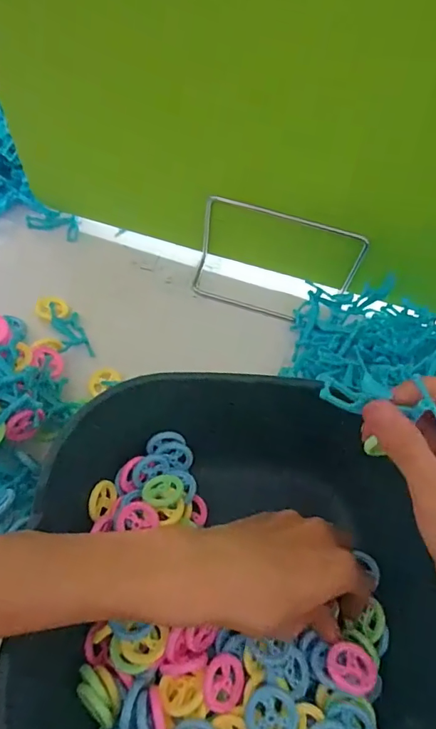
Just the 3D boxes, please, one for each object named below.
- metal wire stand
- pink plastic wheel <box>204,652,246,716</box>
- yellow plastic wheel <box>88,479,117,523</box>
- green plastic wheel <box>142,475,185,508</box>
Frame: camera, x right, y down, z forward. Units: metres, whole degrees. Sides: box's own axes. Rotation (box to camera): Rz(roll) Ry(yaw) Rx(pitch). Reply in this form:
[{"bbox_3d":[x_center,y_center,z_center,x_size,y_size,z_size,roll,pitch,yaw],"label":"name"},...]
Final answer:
[{"bbox_3d":[0.051,-0.091,0.439,0.154,0.085,0.054,17,61,7],"label":"metal wire stand"},{"bbox_3d":[0.003,0.191,0.283,0.027,0.006,0.029,42,59,-11],"label":"pink plastic wheel"},{"bbox_3d":[-0.082,0.097,0.337,0.004,0.026,0.027,-4,70,21],"label":"yellow plastic wheel"},{"bbox_3d":[-0.040,0.090,0.340,0.028,0.008,0.025,-1,61,-4],"label":"green plastic wheel"}]

